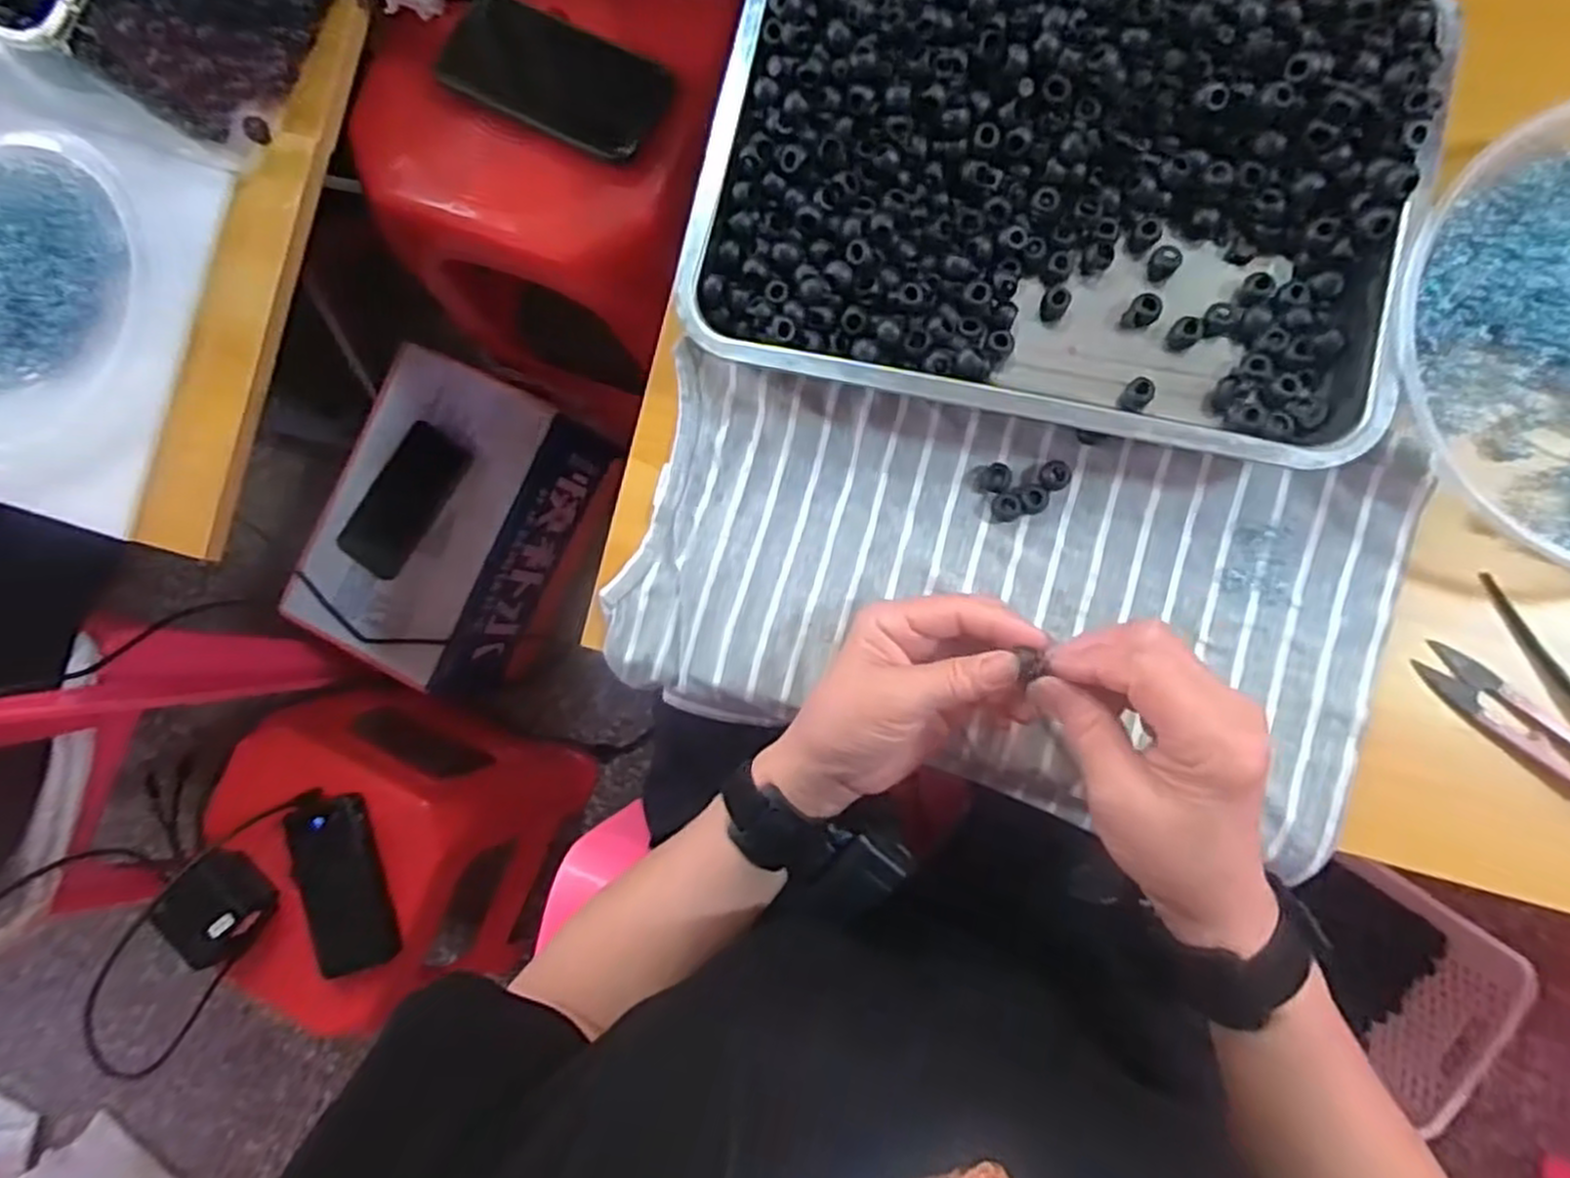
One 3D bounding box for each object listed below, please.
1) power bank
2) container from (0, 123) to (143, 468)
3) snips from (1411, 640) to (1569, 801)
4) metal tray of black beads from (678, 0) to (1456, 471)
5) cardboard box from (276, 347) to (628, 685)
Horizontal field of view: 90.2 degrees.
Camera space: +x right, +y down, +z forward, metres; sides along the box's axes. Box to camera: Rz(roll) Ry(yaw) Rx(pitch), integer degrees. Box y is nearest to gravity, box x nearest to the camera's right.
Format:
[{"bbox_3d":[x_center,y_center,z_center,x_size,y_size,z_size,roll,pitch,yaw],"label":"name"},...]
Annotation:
[{"bbox_3d":[-0.411,0.276,0.731,0.074,0.027,0.157,-20,85,6],"label":"power bank"},{"bbox_3d":[-0.546,-0.201,0.539,0.205,0.043,0.239,16,89,8],"label":"container"},{"bbox_3d":[0.362,0.066,0.383,0.102,0.009,0.026,42,93,7],"label":"snips"},{"bbox_3d":[0.131,-0.207,0.398,0.335,0.051,0.241,12,89,8],"label":"metal tray of black beads"},{"bbox_3d":[-0.374,-0.073,0.900,0.210,0.164,0.324,24,90,8],"label":"cardboard box"}]

